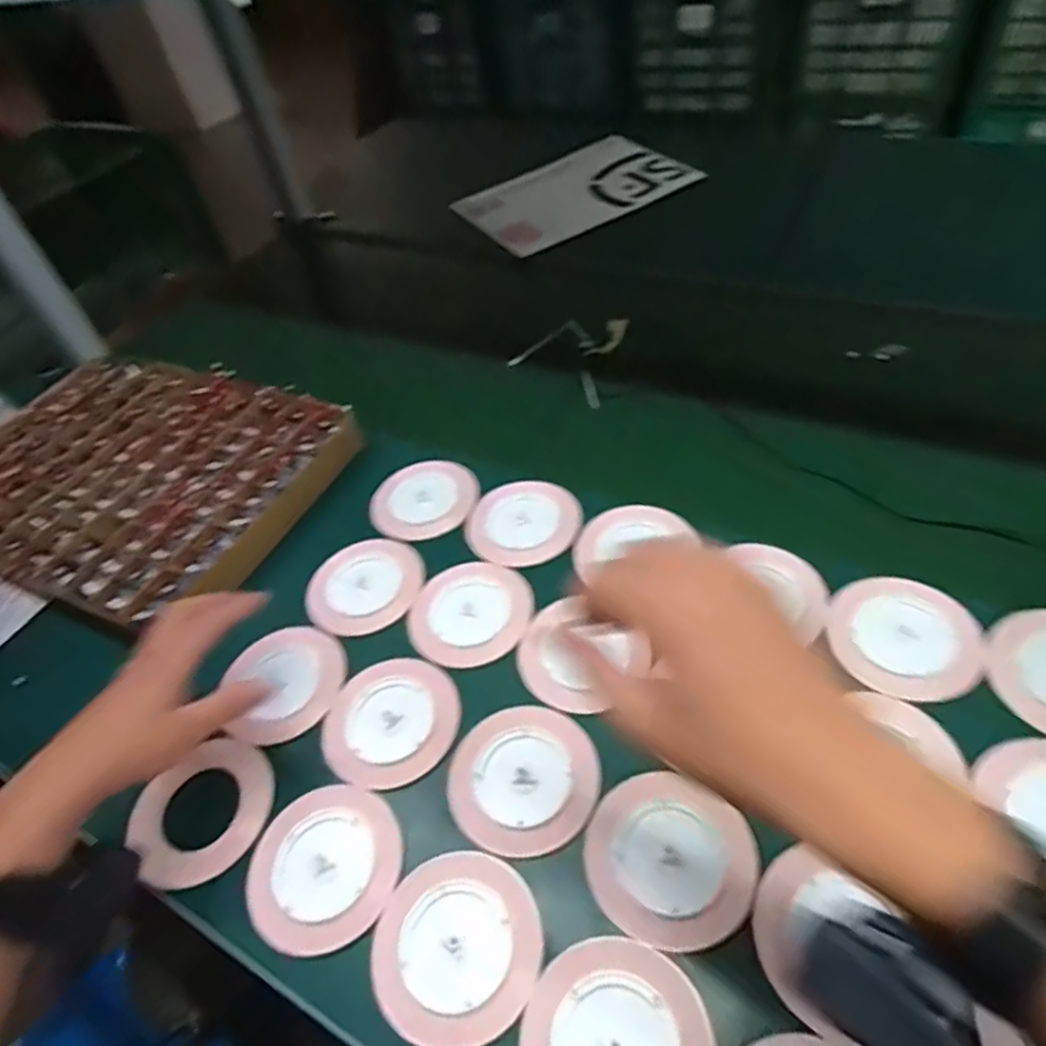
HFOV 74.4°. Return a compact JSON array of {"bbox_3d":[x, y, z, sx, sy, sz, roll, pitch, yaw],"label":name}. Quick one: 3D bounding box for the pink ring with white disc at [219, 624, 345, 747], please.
[{"bbox_3d":[-0.192,0.126,0.559,0.090,0.010,0.101,-21,48,-8],"label":"pink ring with white disc"}]

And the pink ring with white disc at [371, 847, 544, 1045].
[{"bbox_3d":[-0.040,0.253,0.416,0.097,0.008,0.100,-6,48,6],"label":"pink ring with white disc"}]

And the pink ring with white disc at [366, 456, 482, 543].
[{"bbox_3d":[-0.095,-0.026,0.667,0.103,0.008,0.098,-2,47,2],"label":"pink ring with white disc"}]

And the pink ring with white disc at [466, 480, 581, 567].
[{"bbox_3d":[0.000,-0.002,0.628,0.097,0.016,0.097,-6,48,6],"label":"pink ring with white disc"}]

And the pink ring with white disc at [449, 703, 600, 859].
[{"bbox_3d":[0.001,0.174,0.476,0.098,0.009,0.100,-6,48,6],"label":"pink ring with white disc"}]

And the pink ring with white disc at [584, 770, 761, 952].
[{"bbox_3d":[0.090,0.207,0.426,0.099,0.013,0.093,-6,48,6],"label":"pink ring with white disc"}]

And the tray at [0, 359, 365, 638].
[{"bbox_3d":[-0.413,-0.059,0.716,0.406,0.037,0.287,18,51,20],"label":"tray"}]

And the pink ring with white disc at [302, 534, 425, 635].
[{"bbox_3d":[-0.140,0.051,0.610,0.102,0.006,0.097,-6,48,6],"label":"pink ring with white disc"}]

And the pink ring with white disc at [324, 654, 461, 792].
[{"bbox_3d":[-0.100,0.146,0.520,0.098,0.005,0.100,-6,48,6],"label":"pink ring with white disc"}]

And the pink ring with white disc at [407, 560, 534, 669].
[{"bbox_3d":[-0.044,0.070,0.574,0.099,0.015,0.097,-6,48,6],"label":"pink ring with white disc"}]

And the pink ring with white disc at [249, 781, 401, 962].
[{"bbox_3d":[-0.130,0.225,0.457,0.093,0.008,0.102,-6,48,6],"label":"pink ring with white disc"}]

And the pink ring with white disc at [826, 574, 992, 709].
[{"bbox_3d":[0.273,0.080,0.496,0.098,0.012,0.100,-6,48,6],"label":"pink ring with white disc"}]

